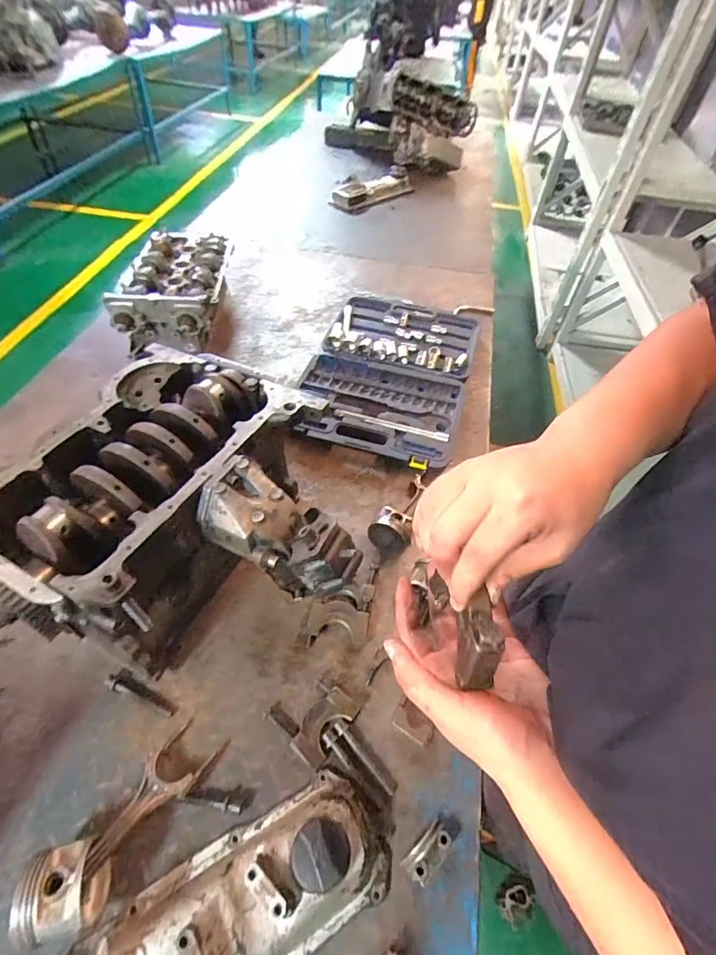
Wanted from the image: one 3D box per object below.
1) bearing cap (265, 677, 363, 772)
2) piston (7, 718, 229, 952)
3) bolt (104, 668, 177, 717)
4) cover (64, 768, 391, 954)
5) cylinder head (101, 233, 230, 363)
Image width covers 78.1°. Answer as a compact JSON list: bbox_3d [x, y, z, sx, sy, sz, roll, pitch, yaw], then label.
[{"bbox_3d":[-0.063,0.329,0.620,0.095,0.023,0.095,35,57,22],"label":"bearing cap"},{"bbox_3d":[-0.275,0.416,0.531,0.091,0.079,0.244,32,43,22],"label":"piston"},{"bbox_3d":[-0.309,0.309,0.630,0.113,0.023,0.029,22,53,13],"label":"bolt"},{"bbox_3d":[-0.161,0.476,0.452,0.404,0.071,0.144,-23,56,-21],"label":"cover"},{"bbox_3d":[-0.449,-0.459,1.097,0.210,0.135,0.363,-2,51,-5],"label":"cylinder head"}]

